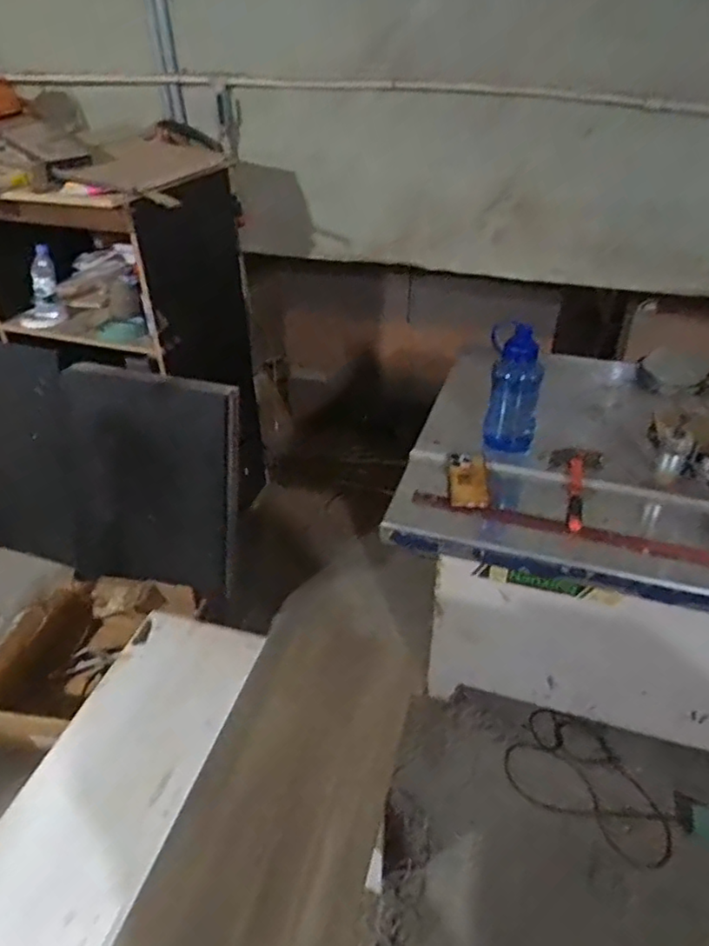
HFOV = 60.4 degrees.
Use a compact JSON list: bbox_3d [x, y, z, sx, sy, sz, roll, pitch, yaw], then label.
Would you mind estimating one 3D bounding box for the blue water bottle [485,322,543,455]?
[{"bbox_3d":[0.343,-0.186,1.314,0.107,0.261,0.086,4,36,6],"label":"blue water bottle"}]

